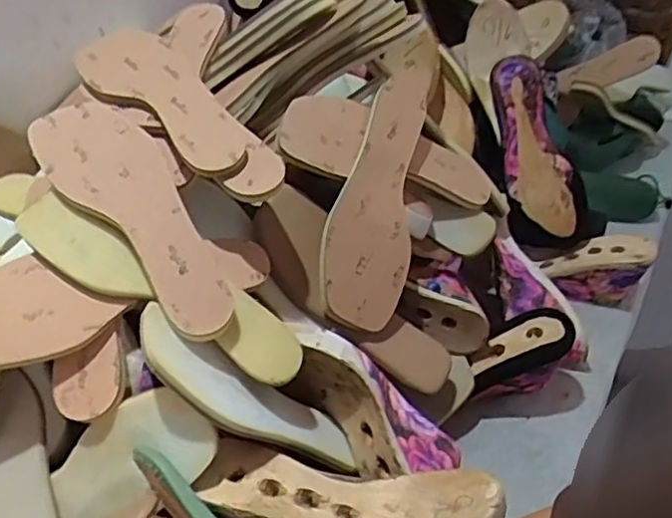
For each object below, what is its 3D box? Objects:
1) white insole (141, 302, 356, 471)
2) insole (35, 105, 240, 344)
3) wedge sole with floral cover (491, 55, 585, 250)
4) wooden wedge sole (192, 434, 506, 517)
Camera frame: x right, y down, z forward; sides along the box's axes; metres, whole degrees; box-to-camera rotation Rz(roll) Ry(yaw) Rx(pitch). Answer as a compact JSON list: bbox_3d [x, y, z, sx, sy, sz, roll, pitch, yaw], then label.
[{"bbox_3d":[-0.064,0.116,0.532,0.017,0.217,0.067,-36,33,24],"label":"white insole"},{"bbox_3d":[-0.160,-0.039,0.537,0.080,0.023,0.238,-29,72,-32],"label":"insole"},{"bbox_3d":[0.244,-0.130,0.816,0.081,0.238,0.082,-17,7,-22],"label":"wedge sole with floral cover"},{"bbox_3d":[0.009,0.183,0.498,0.221,0.049,0.084,6,40,3],"label":"wooden wedge sole"}]

